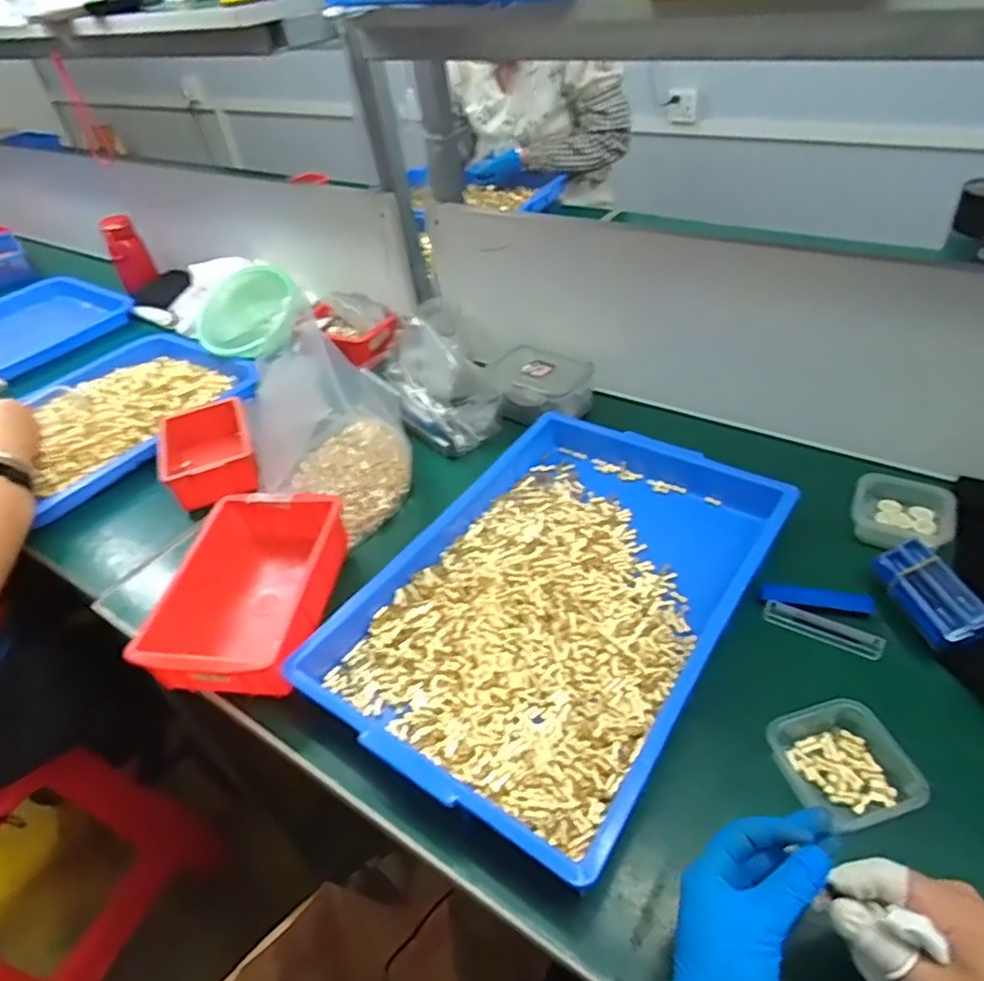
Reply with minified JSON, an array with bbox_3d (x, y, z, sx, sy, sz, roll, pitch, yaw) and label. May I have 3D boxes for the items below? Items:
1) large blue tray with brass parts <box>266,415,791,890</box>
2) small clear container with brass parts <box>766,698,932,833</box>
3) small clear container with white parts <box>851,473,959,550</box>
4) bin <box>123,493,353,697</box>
[{"bbox_3d":[0.059,0.095,0.604,0.299,0.068,0.429,21,46,28],"label":"large blue tray with brass parts"},{"bbox_3d":[0.249,0.196,0.463,0.075,0.035,0.085,-16,43,-11],"label":"small clear container with brass parts"},{"bbox_3d":[0.395,0.023,0.624,0.086,0.035,0.085,24,50,29],"label":"small clear container with white parts"},{"bbox_3d":[-0.222,0.096,0.619,0.136,0.090,0.205,0,42,6],"label":"bin"}]

